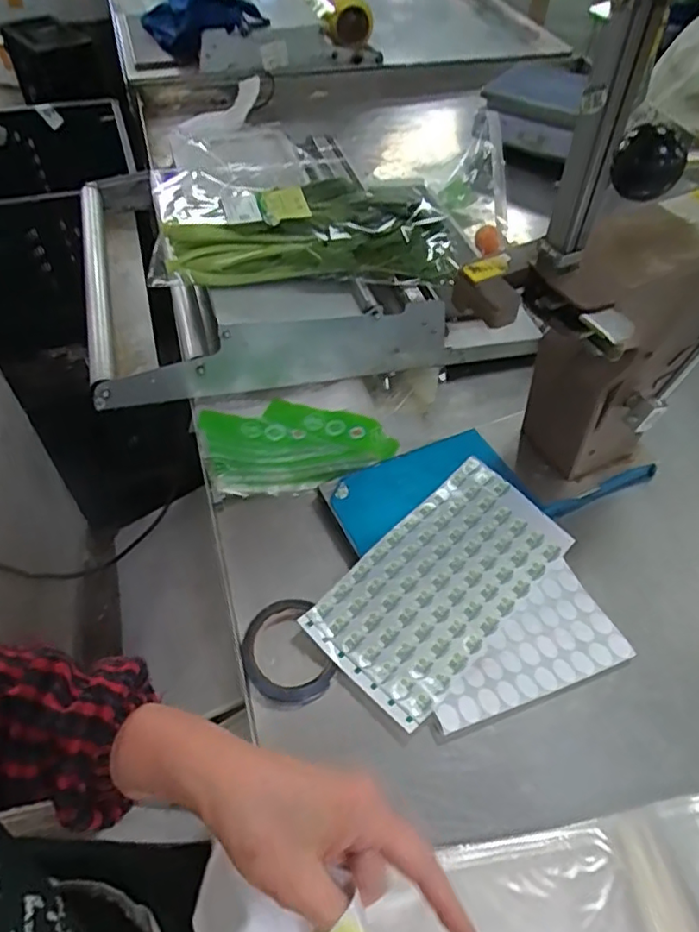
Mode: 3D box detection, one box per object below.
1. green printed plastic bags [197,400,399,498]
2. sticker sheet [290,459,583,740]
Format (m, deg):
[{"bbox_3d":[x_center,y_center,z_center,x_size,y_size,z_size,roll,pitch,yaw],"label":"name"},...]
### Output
[{"bbox_3d":[-0.059,-0.031,0.683,0.212,0.044,0.120,-13,53,-14],"label":"green printed plastic bags"},{"bbox_3d":[0.093,0.111,0.588,0.136,0.012,0.261,41,63,20],"label":"sticker sheet"}]

